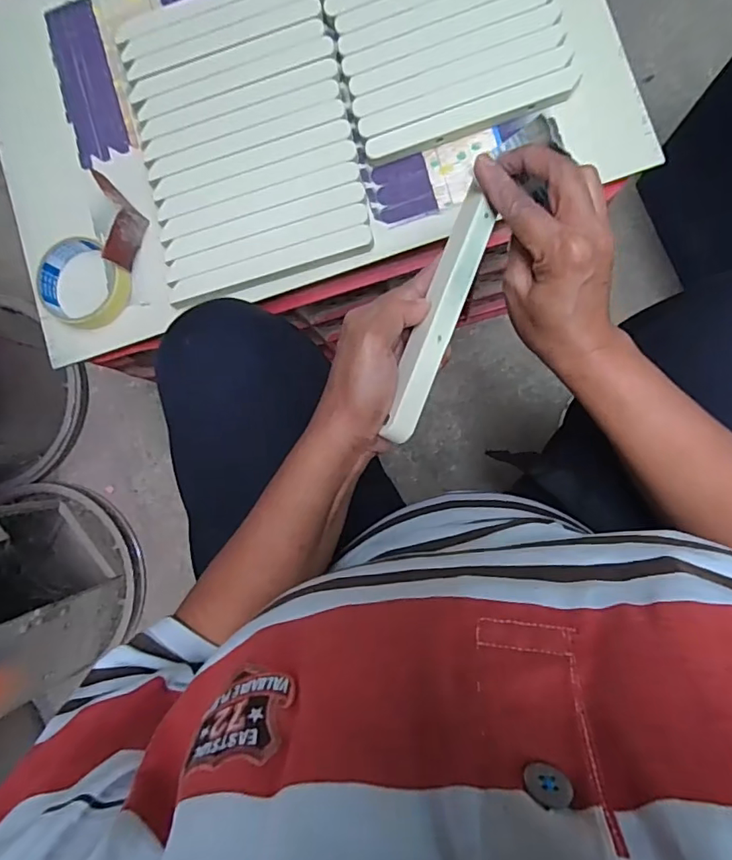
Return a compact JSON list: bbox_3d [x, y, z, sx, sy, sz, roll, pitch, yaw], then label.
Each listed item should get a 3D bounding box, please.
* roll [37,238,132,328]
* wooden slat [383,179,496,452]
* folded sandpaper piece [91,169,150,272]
[{"bbox_3d":[-0.276,-0.142,0.510,0.085,0.024,0.077,41,94,6],"label":"roll"},{"bbox_3d":[0.045,-0.071,0.319,0.023,0.016,0.162,19,83,7],"label":"wooden slat"},{"bbox_3d":[-0.230,-0.197,0.495,0.027,0.040,0.082,-6,89,7],"label":"folded sandpaper piece"}]

